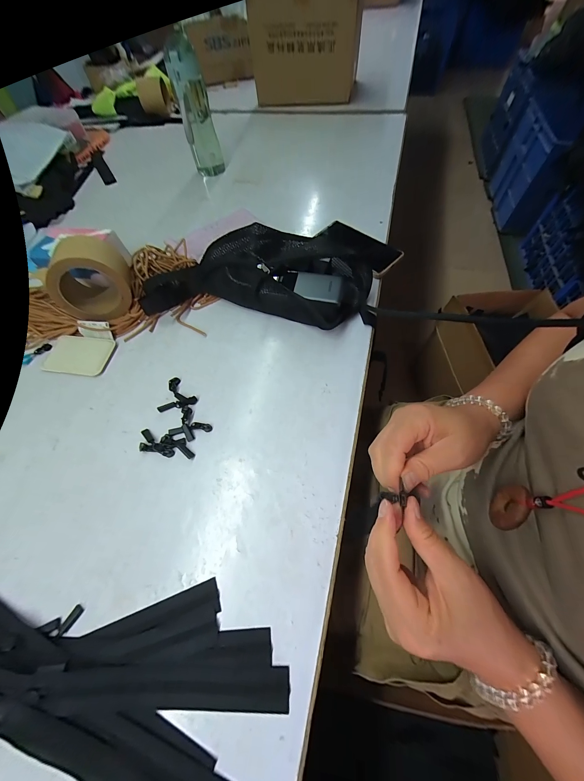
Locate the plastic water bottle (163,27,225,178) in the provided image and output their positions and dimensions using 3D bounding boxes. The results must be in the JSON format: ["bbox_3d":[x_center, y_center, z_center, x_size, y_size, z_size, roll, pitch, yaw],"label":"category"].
[{"bbox_3d":[-0.208,-0.602,0.580,0.068,0.211,0.066,-14,63,-4],"label":"plastic water bottle"}]

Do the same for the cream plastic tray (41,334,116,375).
[{"bbox_3d":[-0.346,-0.057,0.426,0.107,0.007,0.066,6,63,6],"label":"cream plastic tray"}]

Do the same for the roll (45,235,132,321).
[{"bbox_3d":[-0.316,-0.175,0.425,0.098,0.109,0.091,-17,63,-5],"label":"roll"}]

